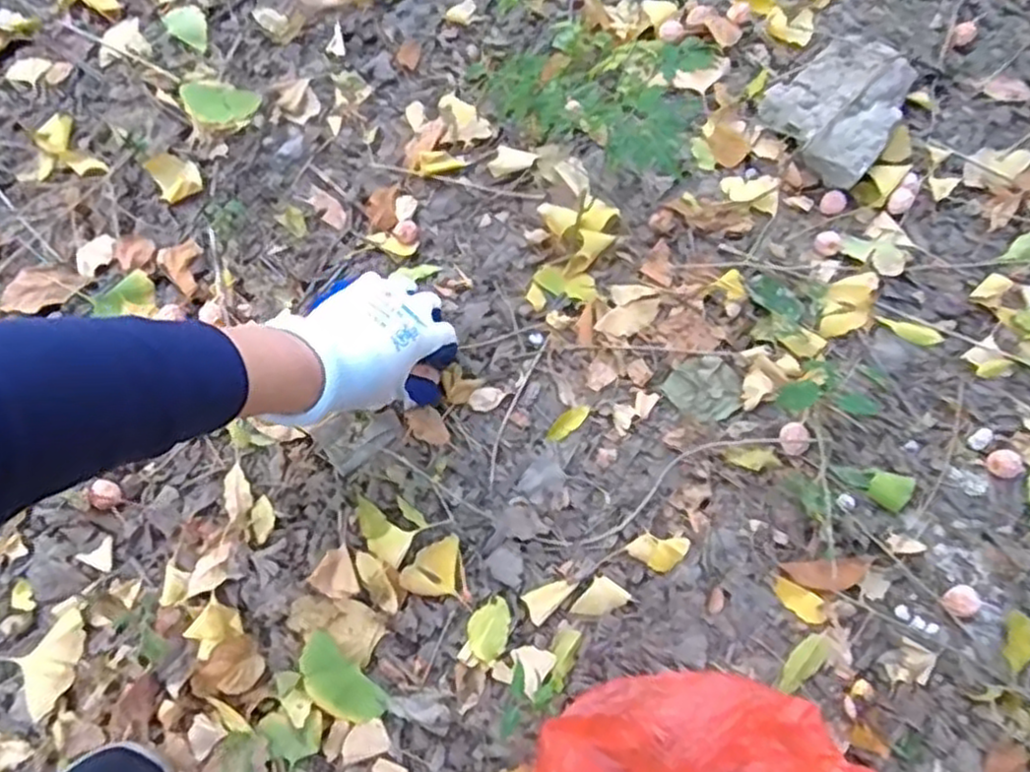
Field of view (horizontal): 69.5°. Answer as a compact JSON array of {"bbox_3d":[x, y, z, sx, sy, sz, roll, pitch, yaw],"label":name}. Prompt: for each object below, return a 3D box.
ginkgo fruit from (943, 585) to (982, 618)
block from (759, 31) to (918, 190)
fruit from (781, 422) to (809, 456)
[{"bbox_3d":[0.305,0.146,0.507,0.022,0.015,0.021,0,67,0],"label":"ginkgo fruit"},{"bbox_3d":[0.298,-0.251,0.672,0.139,0.039,0.115,-39,72,-14],"label":"block"},{"bbox_3d":[0.210,0.040,0.559,0.019,0.015,0.027,7,68,3],"label":"fruit"}]

